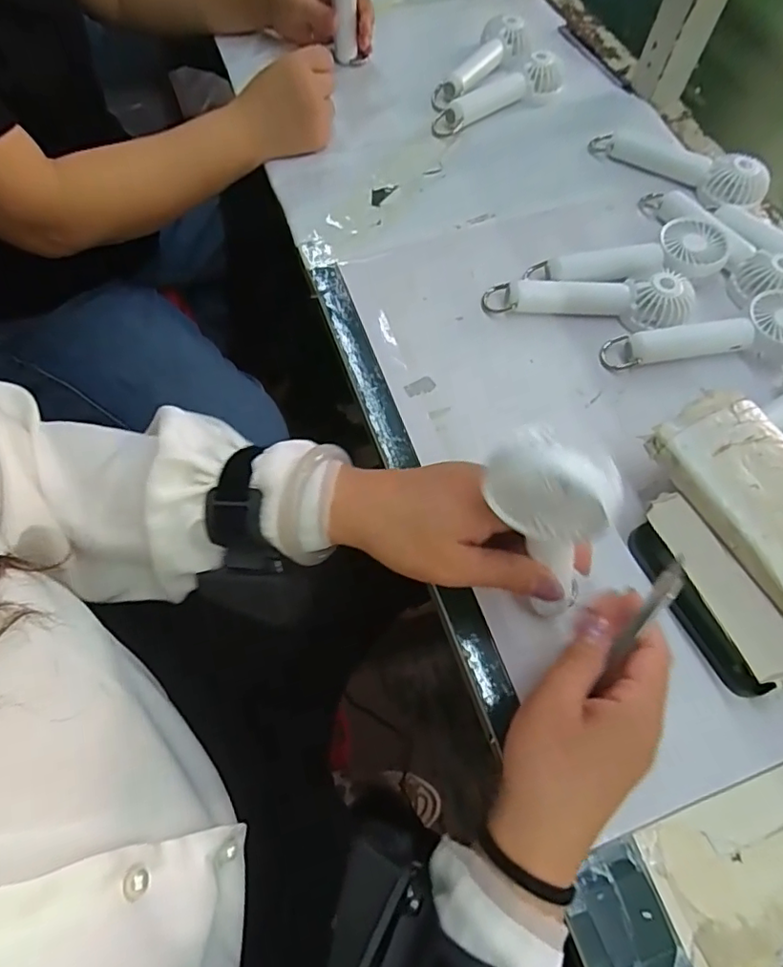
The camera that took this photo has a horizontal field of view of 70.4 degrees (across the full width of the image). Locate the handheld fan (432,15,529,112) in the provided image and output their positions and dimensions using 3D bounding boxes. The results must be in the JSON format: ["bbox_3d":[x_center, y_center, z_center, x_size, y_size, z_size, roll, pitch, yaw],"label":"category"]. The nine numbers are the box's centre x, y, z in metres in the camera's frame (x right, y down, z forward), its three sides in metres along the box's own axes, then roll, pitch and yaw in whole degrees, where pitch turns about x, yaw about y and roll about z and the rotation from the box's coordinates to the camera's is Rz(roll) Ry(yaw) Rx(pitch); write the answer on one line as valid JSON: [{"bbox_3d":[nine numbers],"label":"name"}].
[{"bbox_3d":[0.095,-0.447,0.591,0.054,0.034,0.155,30,67,13],"label":"handheld fan"}]

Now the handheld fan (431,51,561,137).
[{"bbox_3d":[0.111,-0.400,0.568,0.158,0.032,0.041,-26,67,-14],"label":"handheld fan"}]

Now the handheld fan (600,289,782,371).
[{"bbox_3d":[0.255,-0.109,0.433,0.168,0.031,0.058,-13,65,-8],"label":"handheld fan"}]

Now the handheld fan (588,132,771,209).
[{"bbox_3d":[0.274,-0.309,0.527,0.161,0.032,0.046,31,67,13],"label":"handheld fan"}]

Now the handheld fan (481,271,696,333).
[{"bbox_3d":[0.158,-0.151,0.448,0.158,0.031,0.043,8,64,2],"label":"handheld fan"}]

